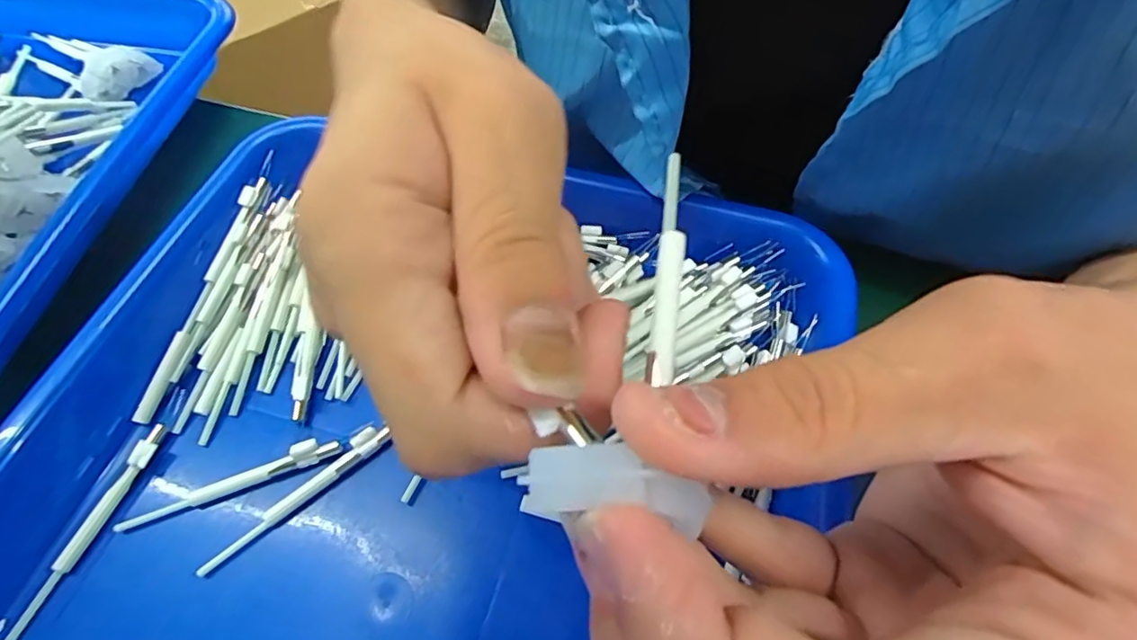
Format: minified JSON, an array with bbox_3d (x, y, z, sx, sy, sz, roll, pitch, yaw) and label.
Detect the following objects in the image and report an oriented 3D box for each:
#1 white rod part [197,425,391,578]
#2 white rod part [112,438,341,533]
[{"bbox_3d":[-0.089,0.057,0.187,0.064,0.004,0.007,-38,66,-18],"label":"white rod part"},{"bbox_3d":[-0.110,0.052,0.189,0.070,0.004,0.007,-18,62,-9],"label":"white rod part"}]

